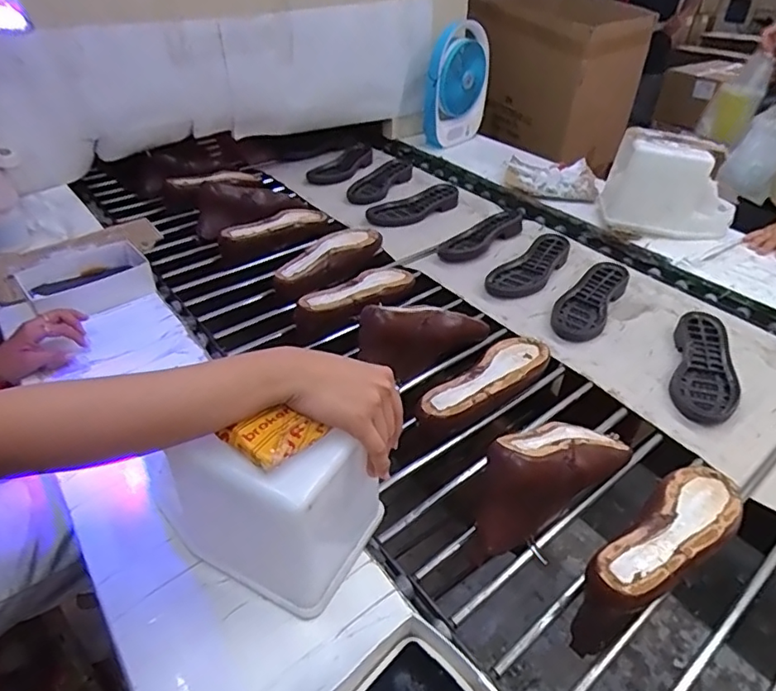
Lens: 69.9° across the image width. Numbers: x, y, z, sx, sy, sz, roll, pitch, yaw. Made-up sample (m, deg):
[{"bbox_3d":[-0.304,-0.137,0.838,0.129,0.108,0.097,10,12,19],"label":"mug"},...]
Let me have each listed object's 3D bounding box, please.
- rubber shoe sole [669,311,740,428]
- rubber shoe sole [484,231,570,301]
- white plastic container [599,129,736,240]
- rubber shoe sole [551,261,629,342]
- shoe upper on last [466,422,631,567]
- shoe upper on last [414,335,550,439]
[{"bbox_3d":[0.480,0.031,0.838,0.084,0.041,0.225,16,40,18],"label":"rubber shoe sole"},{"bbox_3d":[0.274,-0.157,1.064,0.085,0.031,0.228,28,45,30],"label":"rubber shoe sole"},{"bbox_3d":[0.575,-0.318,1.135,0.252,0.195,0.128,4,38,3],"label":"white plastic container"},{"bbox_3d":[0.360,-0.087,0.988,0.087,0.034,0.225,22,42,25],"label":"rubber shoe sole"},{"bbox_3d":[0.180,0.145,0.642,0.229,0.102,0.074,-23,44,-28],"label":"shoe upper on last"},{"bbox_3d":[0.133,0.062,0.774,0.236,0.061,0.067,-26,45,-31],"label":"shoe upper on last"}]

